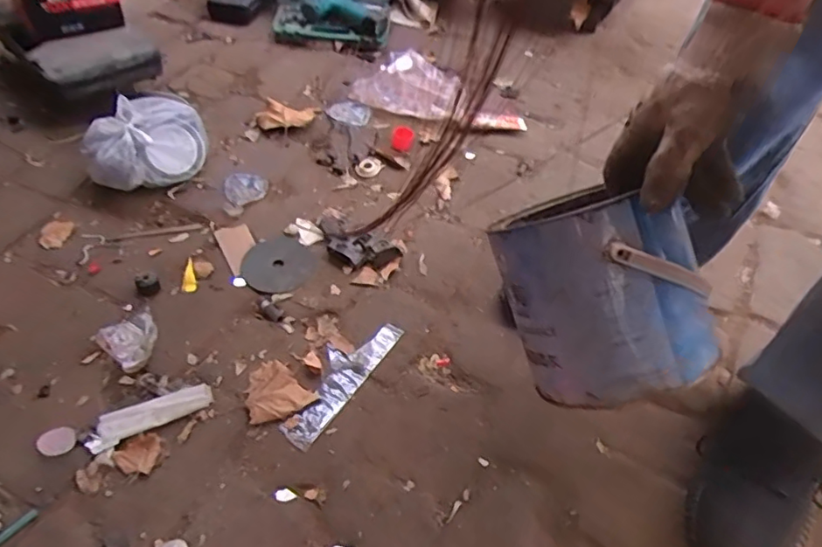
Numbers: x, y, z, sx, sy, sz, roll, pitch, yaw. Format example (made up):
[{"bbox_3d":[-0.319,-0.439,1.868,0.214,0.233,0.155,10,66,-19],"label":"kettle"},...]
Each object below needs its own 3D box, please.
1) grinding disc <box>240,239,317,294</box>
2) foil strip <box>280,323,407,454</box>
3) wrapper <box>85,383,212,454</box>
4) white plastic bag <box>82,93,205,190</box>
[{"bbox_3d":[-0.188,-0.012,0.800,0.098,0.005,0.099,2,49,-2],"label":"grinding disc"},{"bbox_3d":[-0.088,0.122,0.691,0.060,0.007,0.192,27,52,19],"label":"foil strip"},{"bbox_3d":[-0.288,0.157,0.630,0.128,0.015,0.035,-21,54,-21],"label":"wrapper"},{"bbox_3d":[-0.401,-0.189,0.866,0.173,0.108,0.125,-16,52,-18],"label":"white plastic bag"}]

